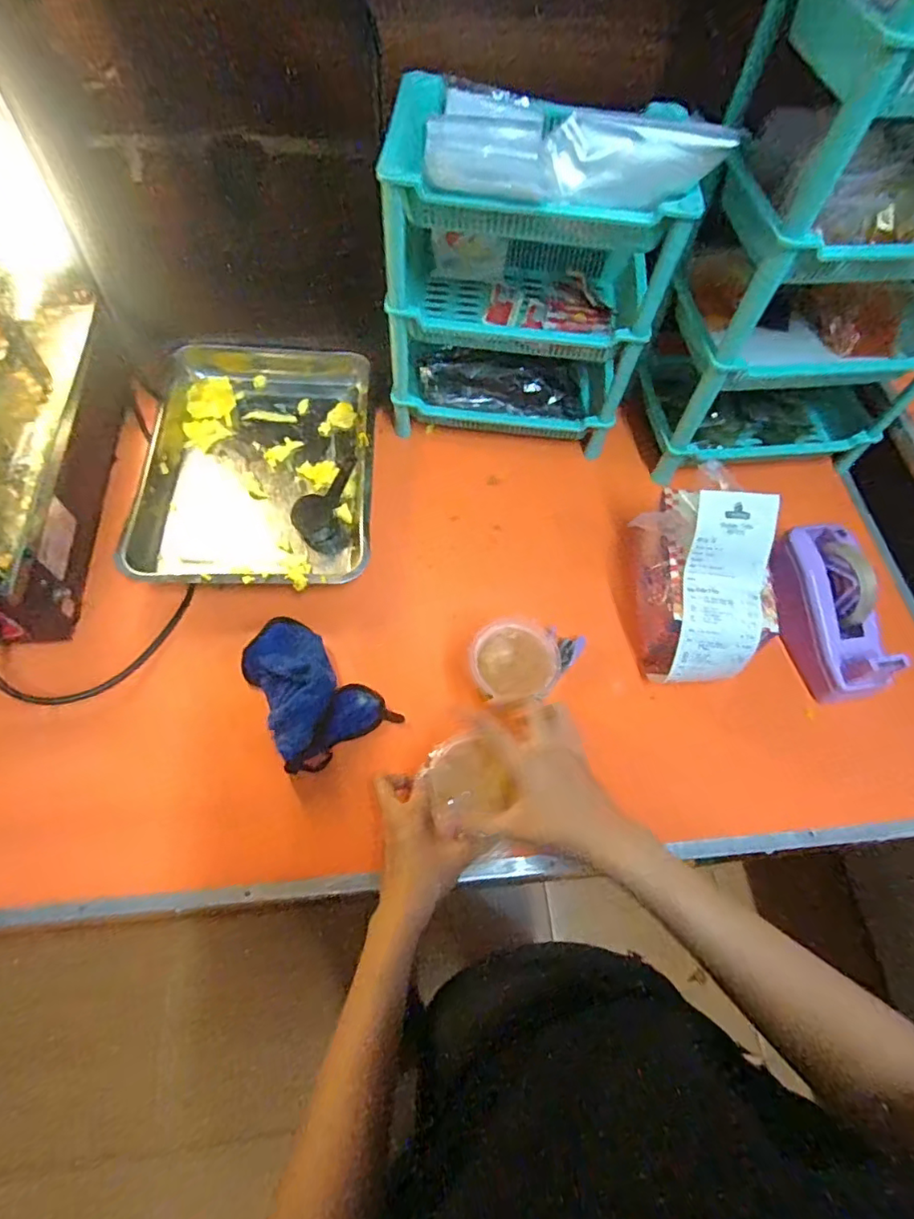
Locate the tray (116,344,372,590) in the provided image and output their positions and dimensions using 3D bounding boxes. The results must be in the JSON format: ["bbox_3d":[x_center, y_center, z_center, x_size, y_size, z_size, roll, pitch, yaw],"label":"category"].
[{"bbox_3d":[-0.259,-0.210,0.767,0.284,0.040,0.429,-1,63,-4],"label":"tray"}]

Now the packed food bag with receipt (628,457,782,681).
[{"bbox_3d":[0.270,-0.036,0.625,0.119,0.169,0.211,-8,64,-8],"label":"packed food bag with receipt"}]

